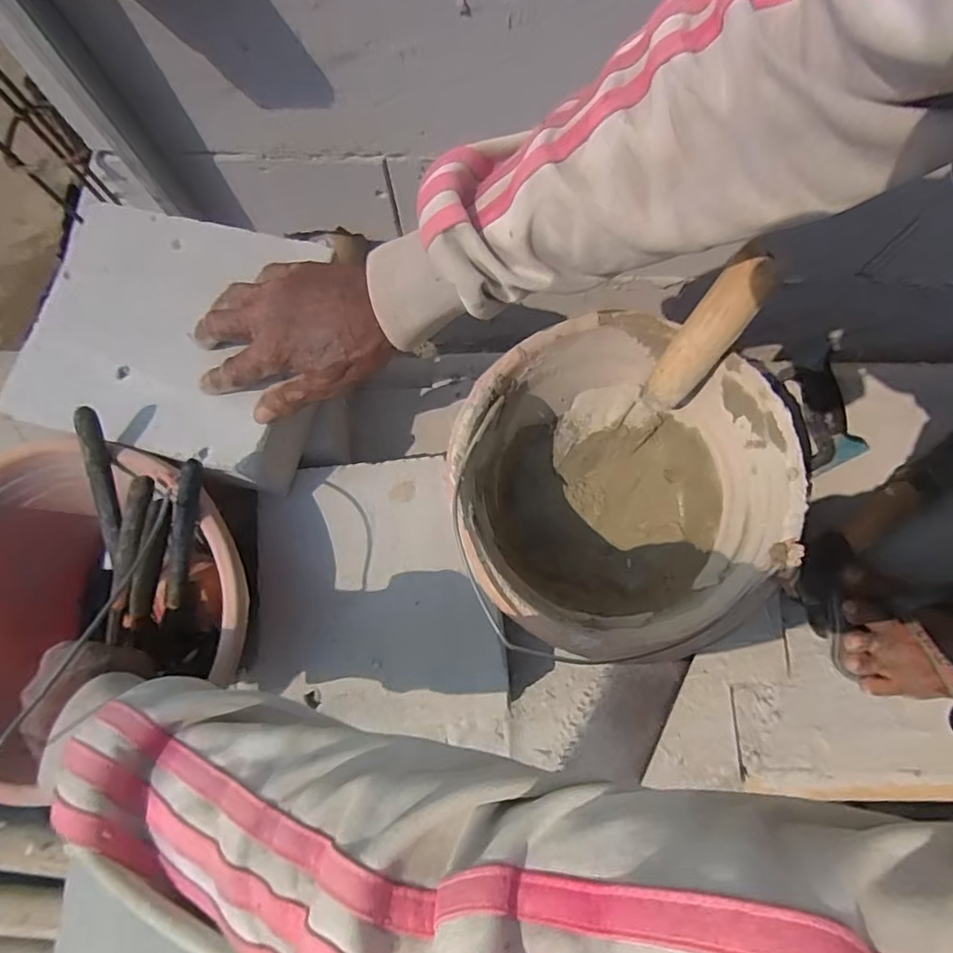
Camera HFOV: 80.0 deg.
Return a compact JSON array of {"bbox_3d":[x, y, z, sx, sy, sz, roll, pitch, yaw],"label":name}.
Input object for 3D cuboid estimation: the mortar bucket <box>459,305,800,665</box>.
[{"bbox_3d":[0.102,0.017,0.467,0.230,0.166,0.230,0,77,1],"label":"mortar bucket"}]

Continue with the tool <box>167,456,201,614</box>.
[{"bbox_3d":[-0.214,0.047,0.413,0.013,0.014,0.146,30,122,8],"label":"tool"}]

